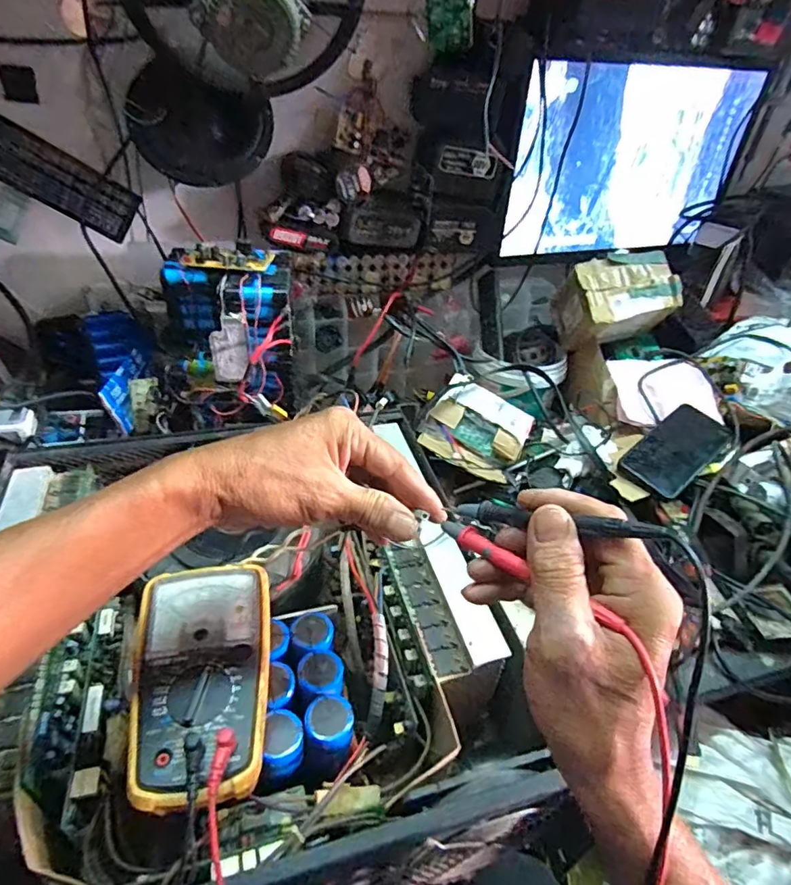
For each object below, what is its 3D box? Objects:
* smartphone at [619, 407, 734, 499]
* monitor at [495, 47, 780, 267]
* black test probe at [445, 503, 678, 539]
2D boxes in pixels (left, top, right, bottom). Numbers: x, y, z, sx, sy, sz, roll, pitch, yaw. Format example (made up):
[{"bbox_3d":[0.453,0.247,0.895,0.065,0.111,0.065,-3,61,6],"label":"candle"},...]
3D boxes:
[{"bbox_3d":[0.362,0.007,0.690,0.175,0.016,0.080,-33,48,-27],"label":"smartphone"},{"bbox_3d":[0.366,-0.423,0.816,0.429,0.273,0.067,-13,40,-22],"label":"monitor"},{"bbox_3d":[0.082,0.042,0.284,0.119,0.011,0.010,2,28,43],"label":"black test probe"}]

